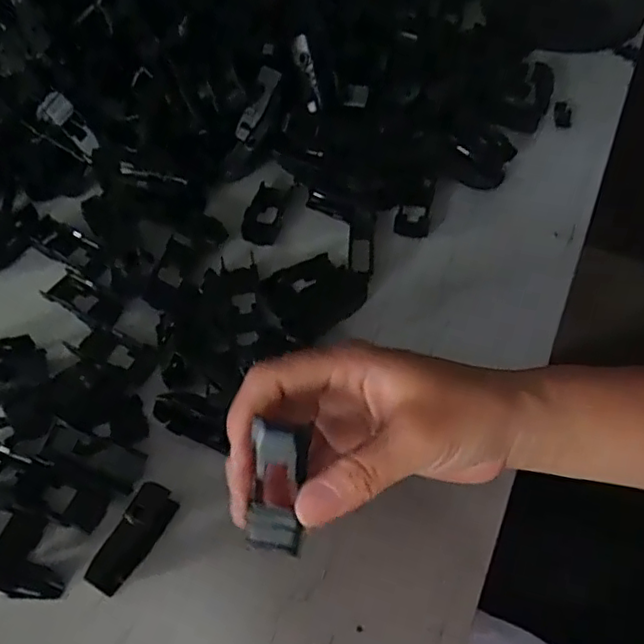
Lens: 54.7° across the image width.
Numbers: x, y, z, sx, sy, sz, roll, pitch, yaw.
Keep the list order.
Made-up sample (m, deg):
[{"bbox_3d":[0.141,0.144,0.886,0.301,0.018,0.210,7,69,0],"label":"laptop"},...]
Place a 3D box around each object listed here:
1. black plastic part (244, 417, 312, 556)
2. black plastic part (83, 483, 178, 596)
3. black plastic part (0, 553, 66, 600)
[{"bbox_3d":[-0.017,0.065,0.238,0.023,0.054,0.010,9,12,10],"label":"black plastic part"},{"bbox_3d":[-0.093,0.105,0.307,0.012,0.023,0.053,24,59,19],"label":"black plastic part"},{"bbox_3d":[-0.154,0.122,0.301,0.056,0.009,0.018,21,54,-16],"label":"black plastic part"}]

